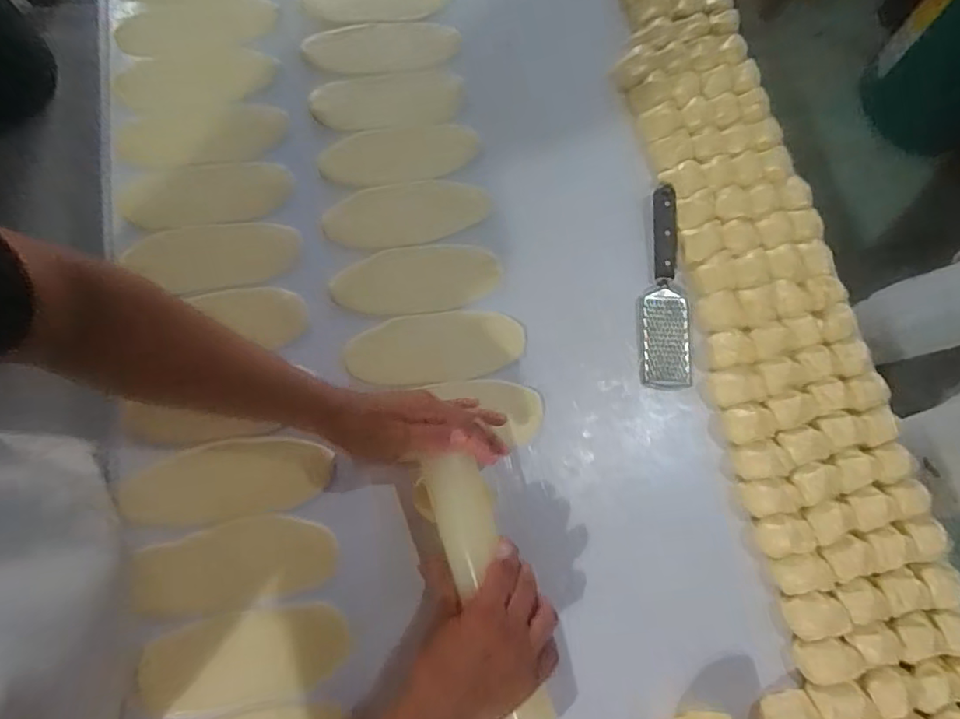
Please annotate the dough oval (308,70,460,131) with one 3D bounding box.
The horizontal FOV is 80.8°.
[{"bbox_3d":[-0.110,-0.315,0.681,0.177,0.009,0.081,-10,74,-4],"label":"dough oval"}]

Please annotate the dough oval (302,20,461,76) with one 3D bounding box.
[{"bbox_3d":[-0.122,-0.393,0.711,0.188,0.009,0.079,-14,75,-6],"label":"dough oval"}]

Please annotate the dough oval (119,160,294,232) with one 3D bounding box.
[{"bbox_3d":[-0.303,-0.186,0.629,0.175,0.014,0.080,-11,74,-5],"label":"dough oval"}]

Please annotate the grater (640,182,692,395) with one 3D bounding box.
[{"bbox_3d":[0.206,-0.082,0.624,0.055,0.022,0.227,4,74,-1],"label":"grater"}]

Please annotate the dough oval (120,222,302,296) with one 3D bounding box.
[{"bbox_3d":[-0.282,-0.111,0.605,0.169,0.005,0.078,-8,71,-11],"label":"dough oval"}]

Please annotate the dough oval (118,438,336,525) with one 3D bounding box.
[{"bbox_3d":[-0.240,0.116,0.539,0.189,0.010,0.072,-9,74,-4],"label":"dough oval"}]

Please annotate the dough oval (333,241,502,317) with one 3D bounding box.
[{"bbox_3d":[-0.069,-0.088,0.618,0.180,0.004,0.079,-10,74,-4],"label":"dough oval"}]

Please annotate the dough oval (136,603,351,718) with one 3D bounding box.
[{"bbox_3d":[-0.207,0.264,0.499,0.173,0.012,0.071,-11,74,-5],"label":"dough oval"}]

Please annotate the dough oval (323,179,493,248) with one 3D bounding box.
[{"bbox_3d":[-0.081,-0.168,0.641,0.184,0.006,0.078,-14,75,-6],"label":"dough oval"}]

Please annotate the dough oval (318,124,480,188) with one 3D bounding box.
[{"bbox_3d":[-0.094,-0.241,0.663,0.181,0.004,0.073,-12,75,-5],"label":"dough oval"}]

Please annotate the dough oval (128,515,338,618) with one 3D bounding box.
[{"bbox_3d":[-0.225,0.190,0.518,0.178,0.007,0.072,-13,75,-5],"label":"dough oval"}]

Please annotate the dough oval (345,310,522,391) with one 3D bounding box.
[{"bbox_3d":[-0.046,-0.013,0.593,0.183,0.008,0.076,-8,74,-4],"label":"dough oval"}]

